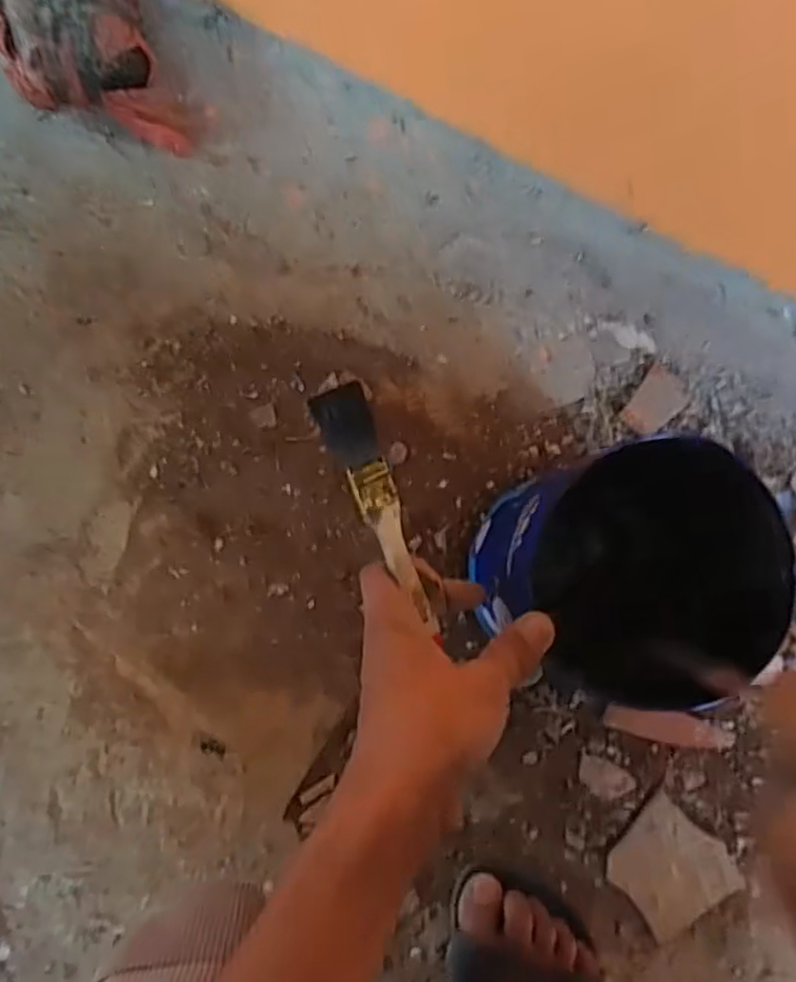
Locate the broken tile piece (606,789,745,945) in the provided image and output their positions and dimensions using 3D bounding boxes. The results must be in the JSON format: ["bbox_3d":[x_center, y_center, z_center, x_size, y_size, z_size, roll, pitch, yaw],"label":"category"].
[{"bbox_3d":[0.201,0.278,0.519,0.076,0.010,0.088,-39,89,-7],"label":"broken tile piece"}]

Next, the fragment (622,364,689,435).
[{"bbox_3d":[0.199,-0.067,0.539,0.034,0.005,0.051,34,83,-1],"label":"fragment"}]

